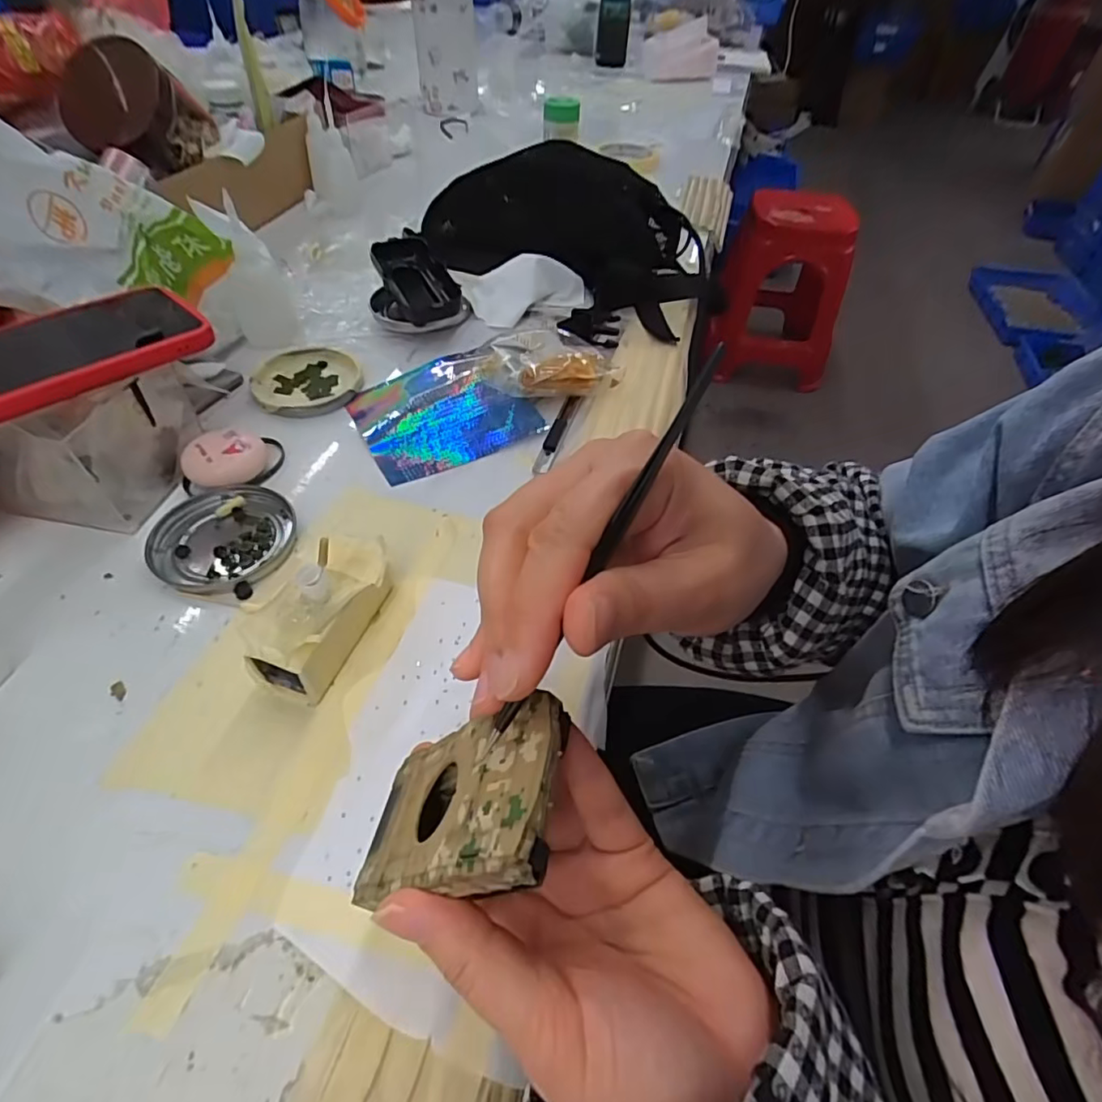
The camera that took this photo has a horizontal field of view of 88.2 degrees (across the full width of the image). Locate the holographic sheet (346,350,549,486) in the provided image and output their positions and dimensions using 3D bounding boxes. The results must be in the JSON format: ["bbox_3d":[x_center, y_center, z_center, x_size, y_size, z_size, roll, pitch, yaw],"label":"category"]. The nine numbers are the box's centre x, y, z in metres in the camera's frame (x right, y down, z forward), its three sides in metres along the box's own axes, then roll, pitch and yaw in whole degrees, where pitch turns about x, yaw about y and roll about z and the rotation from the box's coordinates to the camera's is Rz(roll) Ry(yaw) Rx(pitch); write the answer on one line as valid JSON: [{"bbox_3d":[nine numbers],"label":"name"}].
[{"bbox_3d":[-0.081,-0.109,0.425,0.122,0.016,0.112,-22,54,-21],"label":"holographic sheet"}]

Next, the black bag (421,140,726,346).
[{"bbox_3d":[0.021,-0.319,0.560,0.188,0.095,0.267,-25,55,-23],"label":"black bag"}]

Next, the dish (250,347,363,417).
[{"bbox_3d":[-0.191,-0.133,0.446,0.078,0.012,0.083,-14,52,-16],"label":"dish"}]

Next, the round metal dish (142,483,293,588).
[{"bbox_3d":[-0.196,-0.010,0.340,0.077,0.007,0.074,2,49,-2],"label":"round metal dish"}]

